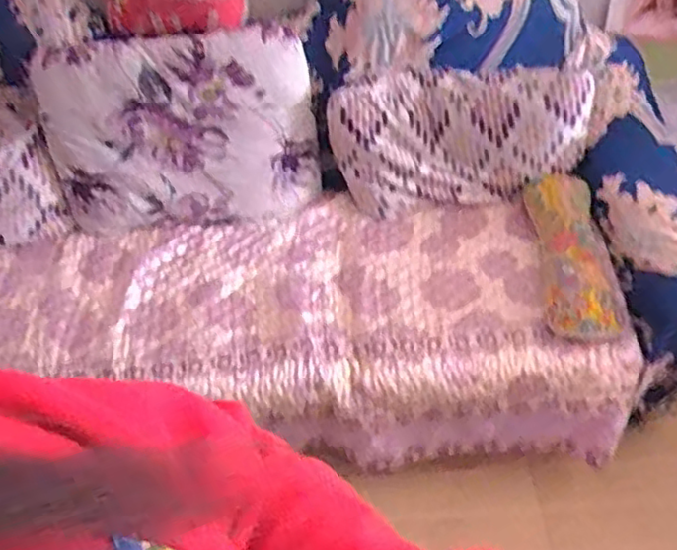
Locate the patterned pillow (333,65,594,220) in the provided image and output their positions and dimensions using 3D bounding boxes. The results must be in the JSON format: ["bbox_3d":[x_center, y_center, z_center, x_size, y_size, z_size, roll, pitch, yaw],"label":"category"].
[{"bbox_3d":[0.286,-0.332,1.647,0.587,0.314,0.191,-6,48,-3],"label":"patterned pillow"}]

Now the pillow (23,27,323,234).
[{"bbox_3d":[-0.360,-0.343,1.610,0.615,0.448,0.243,-10,26,-8],"label":"pillow"}]

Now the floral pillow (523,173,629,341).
[{"bbox_3d":[0.521,-0.050,1.513,0.159,0.086,0.453,0,48,2],"label":"floral pillow"}]

